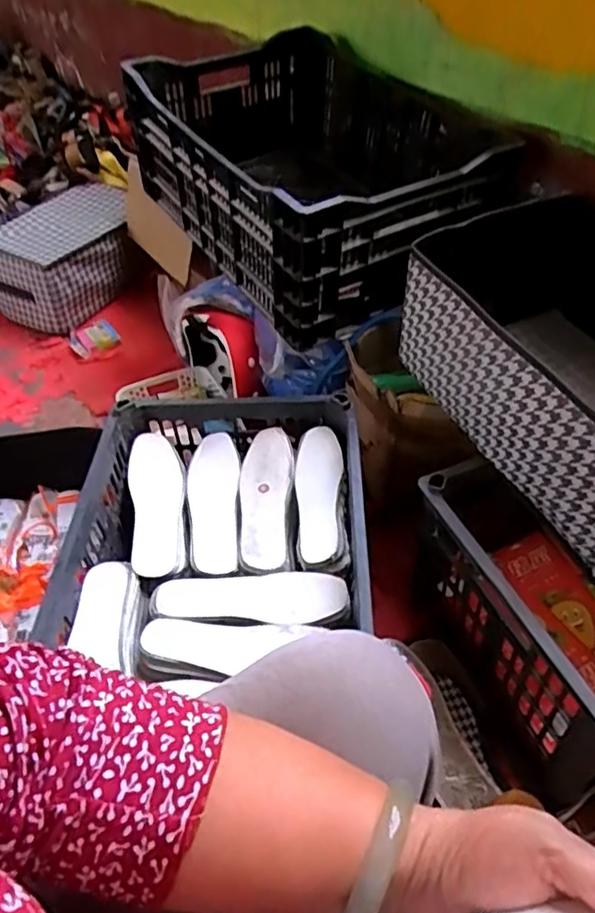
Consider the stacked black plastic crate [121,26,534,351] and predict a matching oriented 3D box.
[{"bbox_3d":[0.030,-0.501,1.068,0.470,0.250,0.617,-27,50,-17],"label":"stacked black plastic crate"}]

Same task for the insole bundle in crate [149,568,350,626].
[{"bbox_3d":[-0.055,0.167,0.728,0.223,0.027,0.067,-4,47,3],"label":"insole bundle in crate"}]

